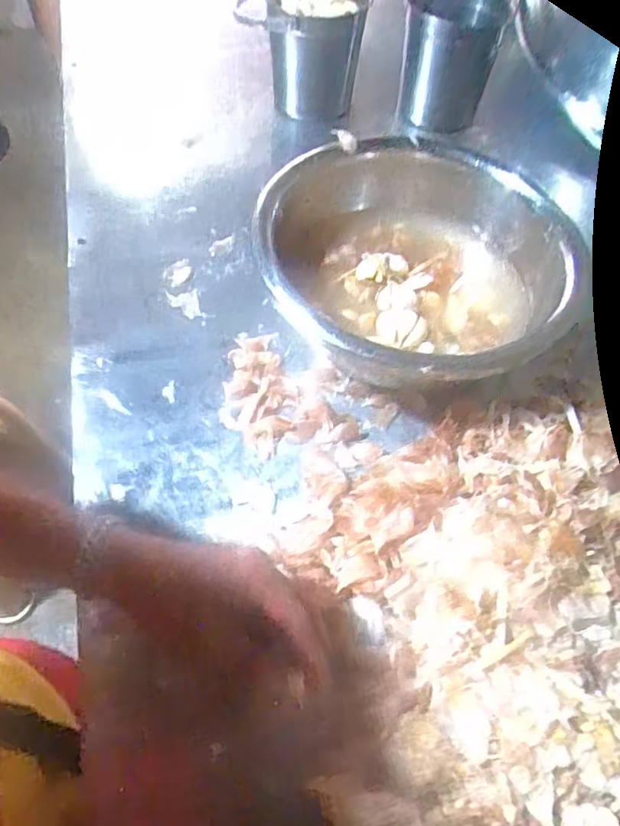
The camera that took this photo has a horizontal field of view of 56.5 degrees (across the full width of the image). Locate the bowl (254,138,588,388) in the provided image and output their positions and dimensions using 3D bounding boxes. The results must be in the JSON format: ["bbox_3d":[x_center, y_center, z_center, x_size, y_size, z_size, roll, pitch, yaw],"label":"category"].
[{"bbox_3d":[0.097,-0.132,0.546,0.260,0.101,0.278,0,58,0],"label":"bowl"}]

